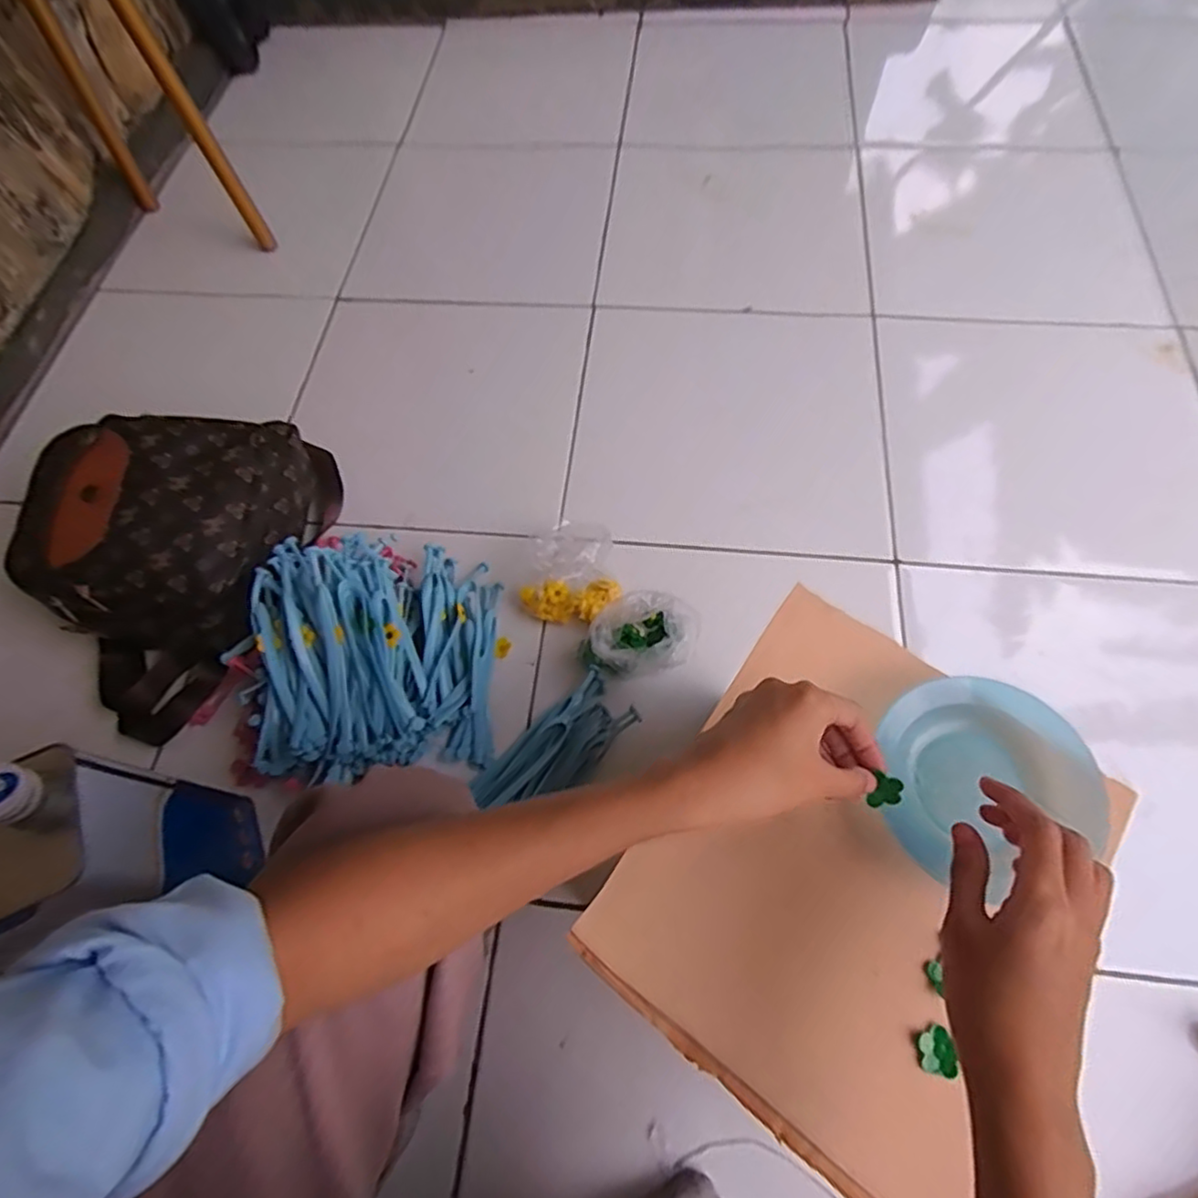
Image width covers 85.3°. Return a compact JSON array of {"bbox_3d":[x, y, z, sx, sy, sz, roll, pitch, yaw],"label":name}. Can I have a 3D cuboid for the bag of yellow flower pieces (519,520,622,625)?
[{"bbox_3d":[-0.028,-0.036,0.732,0.107,0.068,0.115,13,66,10],"label":"bag of yellow flower pieces"}]

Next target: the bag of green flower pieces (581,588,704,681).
[{"bbox_3d":[0.042,0.043,0.694,0.111,0.088,0.084,17,66,11],"label":"bag of green flower pieces"}]

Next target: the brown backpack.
[{"bbox_3d":[-0.491,-0.059,0.726,0.260,0.167,0.371,14,66,10],"label":"brown backpack"}]

